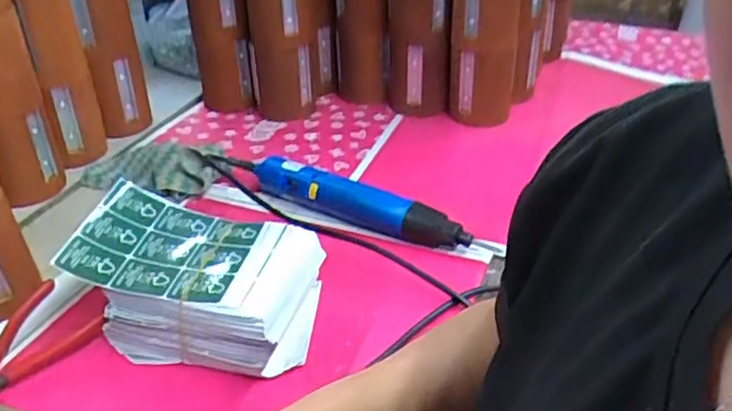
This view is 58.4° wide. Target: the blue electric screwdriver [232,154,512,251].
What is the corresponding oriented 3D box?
[{"bbox_3d":[-0.018,-0.003,0.656,0.288,0.037,0.044,21,40,27],"label":"blue electric screwdriver"}]

